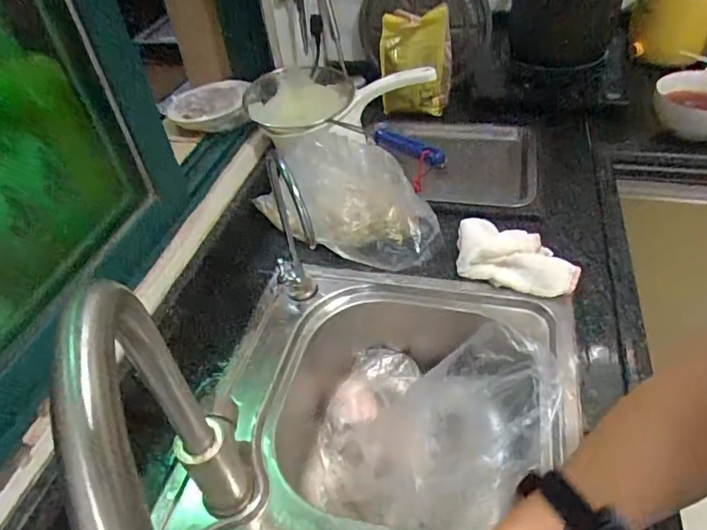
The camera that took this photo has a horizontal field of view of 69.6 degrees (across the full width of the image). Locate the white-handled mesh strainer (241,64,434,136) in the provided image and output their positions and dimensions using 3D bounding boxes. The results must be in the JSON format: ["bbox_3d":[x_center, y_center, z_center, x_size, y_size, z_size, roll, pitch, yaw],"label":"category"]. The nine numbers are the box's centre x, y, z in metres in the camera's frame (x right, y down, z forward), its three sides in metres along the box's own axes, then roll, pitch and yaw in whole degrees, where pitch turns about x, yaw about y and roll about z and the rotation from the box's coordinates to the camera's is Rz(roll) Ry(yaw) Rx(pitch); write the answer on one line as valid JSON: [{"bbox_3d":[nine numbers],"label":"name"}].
[{"bbox_3d":[-0.027,-0.252,0.770,0.255,0.093,0.140,-13,43,-8],"label":"white-handled mesh strainer"}]

